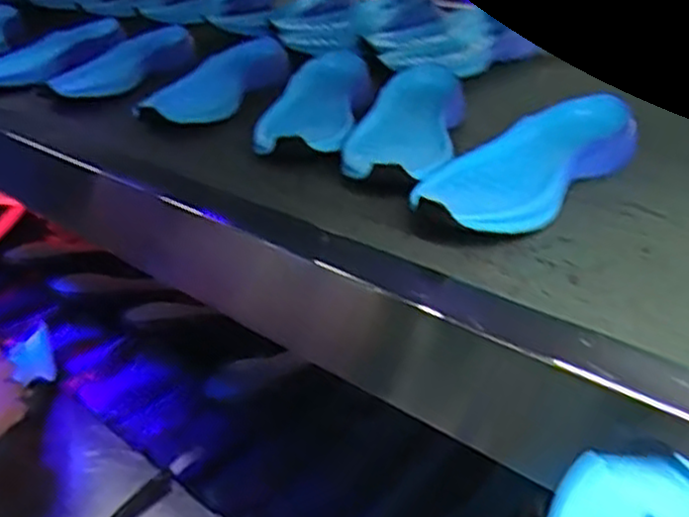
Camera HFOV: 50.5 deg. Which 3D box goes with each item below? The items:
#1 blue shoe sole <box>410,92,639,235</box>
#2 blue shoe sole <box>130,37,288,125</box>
[{"bbox_3d":[0.152,-0.077,0.596,0.093,0.041,0.244,24,40,39],"label":"blue shoe sole"},{"bbox_3d":[-0.137,-0.209,0.848,0.085,0.028,0.254,9,30,17],"label":"blue shoe sole"}]

